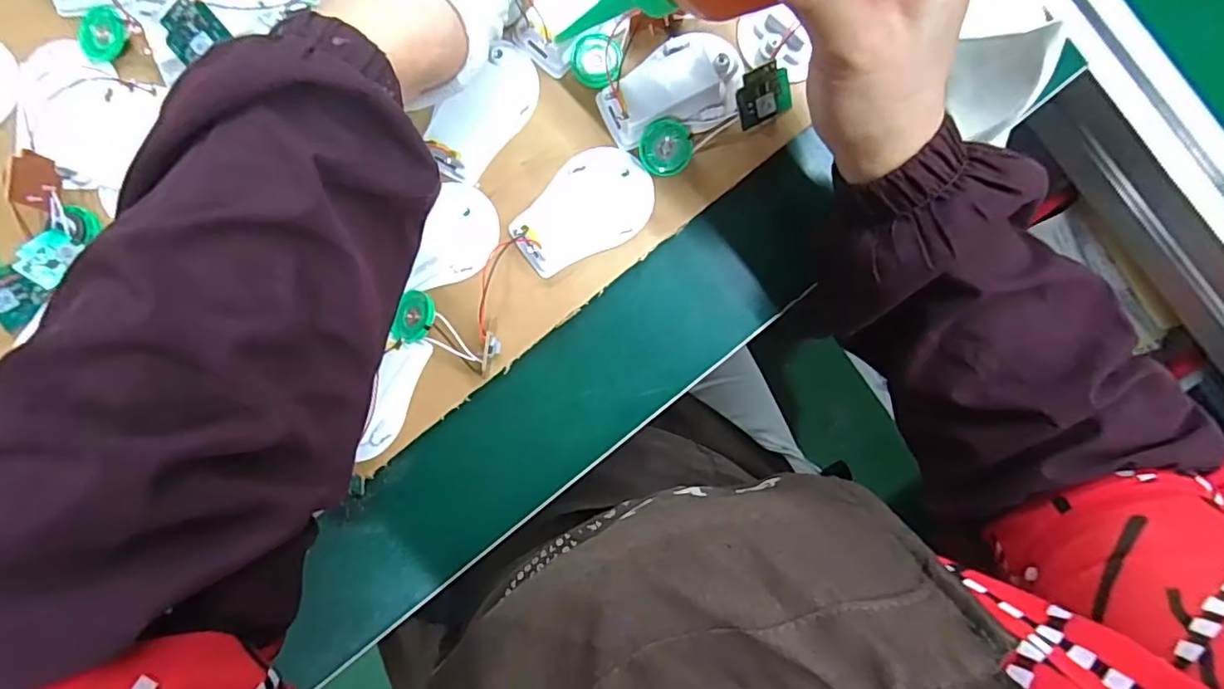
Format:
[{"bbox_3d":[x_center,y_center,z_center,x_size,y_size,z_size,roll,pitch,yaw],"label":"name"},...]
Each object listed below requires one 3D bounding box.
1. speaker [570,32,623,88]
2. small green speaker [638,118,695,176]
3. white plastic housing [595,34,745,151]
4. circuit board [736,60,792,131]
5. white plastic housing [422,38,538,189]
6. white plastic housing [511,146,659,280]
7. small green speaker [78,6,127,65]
[{"bbox_3d":[-0.008,-0.158,0.319,0.027,0.004,0.029,0,90,0],"label":"speaker"},{"bbox_3d":[0.029,-0.108,0.316,0.027,0.010,0.029,-6,90,0],"label":"small green speaker"},{"bbox_3d":[0.033,-0.141,0.315,0.077,0.016,0.050,-14,90,0],"label":"white plastic housing"},{"bbox_3d":[0.080,-0.133,0.309,0.029,0.004,0.028,-21,123,6],"label":"circuit board"},{"bbox_3d":[-0.069,-0.127,0.316,0.037,0.013,0.077,37,90,-1],"label":"white plastic housing"},{"bbox_3d":[-0.015,-0.073,0.316,0.079,0.016,0.051,-36,91,0],"label":"white plastic housing"},{"bbox_3d":[-0.280,-0.170,0.318,0.024,0.006,0.029,25,90,0],"label":"small green speaker"}]

